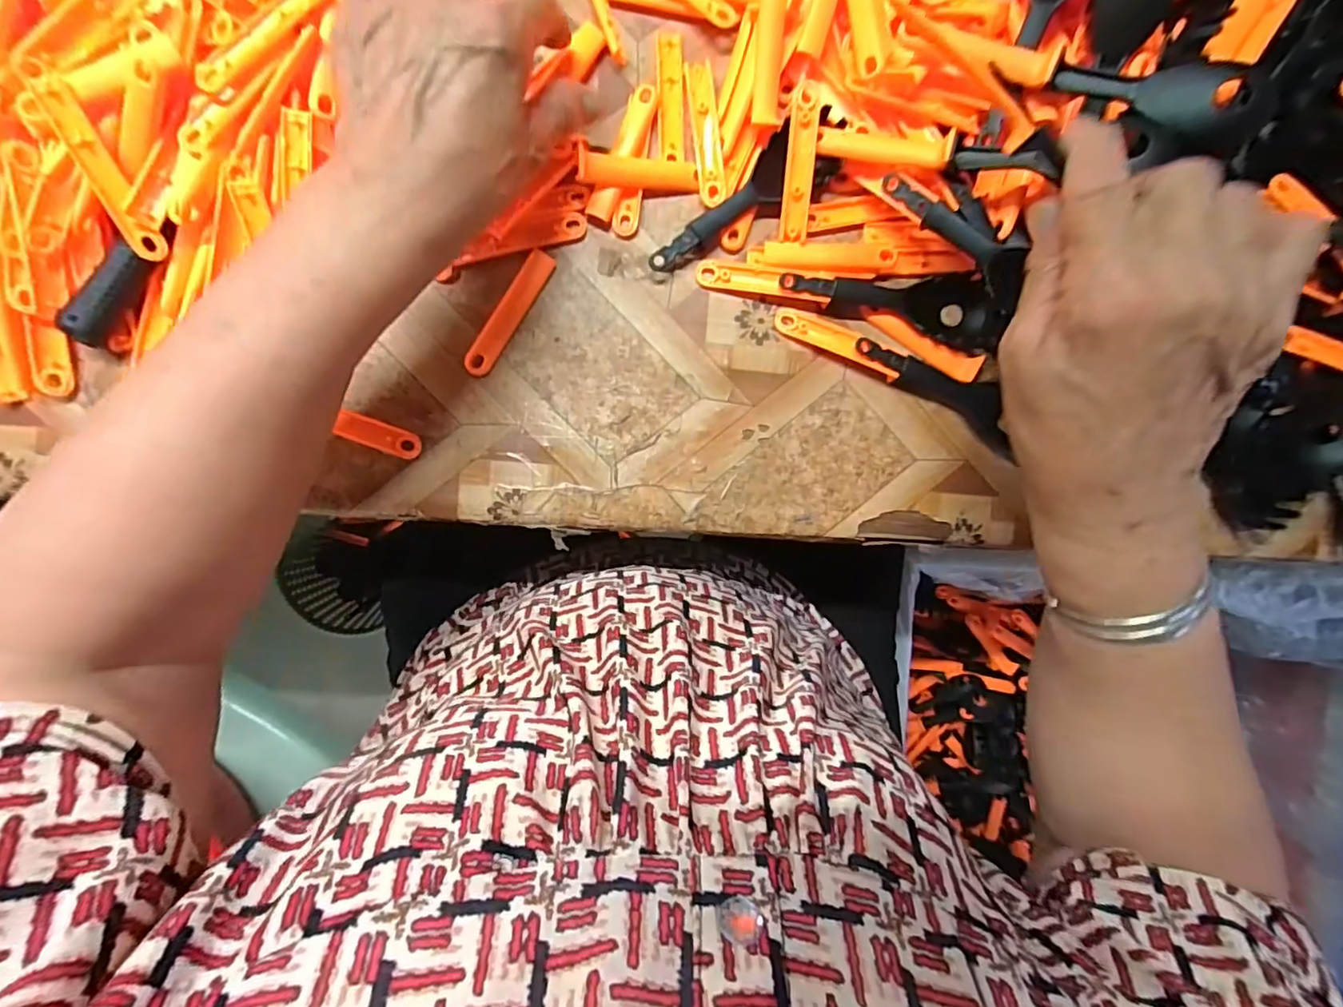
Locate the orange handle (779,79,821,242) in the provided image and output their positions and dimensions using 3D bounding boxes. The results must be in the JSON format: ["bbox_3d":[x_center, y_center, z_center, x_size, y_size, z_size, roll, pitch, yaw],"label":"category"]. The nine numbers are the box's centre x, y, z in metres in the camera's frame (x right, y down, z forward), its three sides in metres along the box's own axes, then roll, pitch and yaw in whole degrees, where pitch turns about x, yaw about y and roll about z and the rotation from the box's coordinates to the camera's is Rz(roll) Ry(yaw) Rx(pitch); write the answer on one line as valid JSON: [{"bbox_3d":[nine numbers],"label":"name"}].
[{"bbox_3d":[0.069,-0.183,0.307,0.014,0.007,0.076,1,107,-5],"label":"orange handle"}]

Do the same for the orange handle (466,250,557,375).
[{"bbox_3d":[-0.089,-0.104,0.314,0.015,0.005,0.076,32,90,-5],"label":"orange handle"}]

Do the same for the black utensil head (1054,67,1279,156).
[{"bbox_3d":[0.232,-0.191,0.271,0.090,0.012,0.042,26,90,14],"label":"black utensil head"}]

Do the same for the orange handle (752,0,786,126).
[{"bbox_3d":[0.052,-0.242,0.302,0.014,0.006,0.070,-1,114,-5],"label":"orange handle"}]

